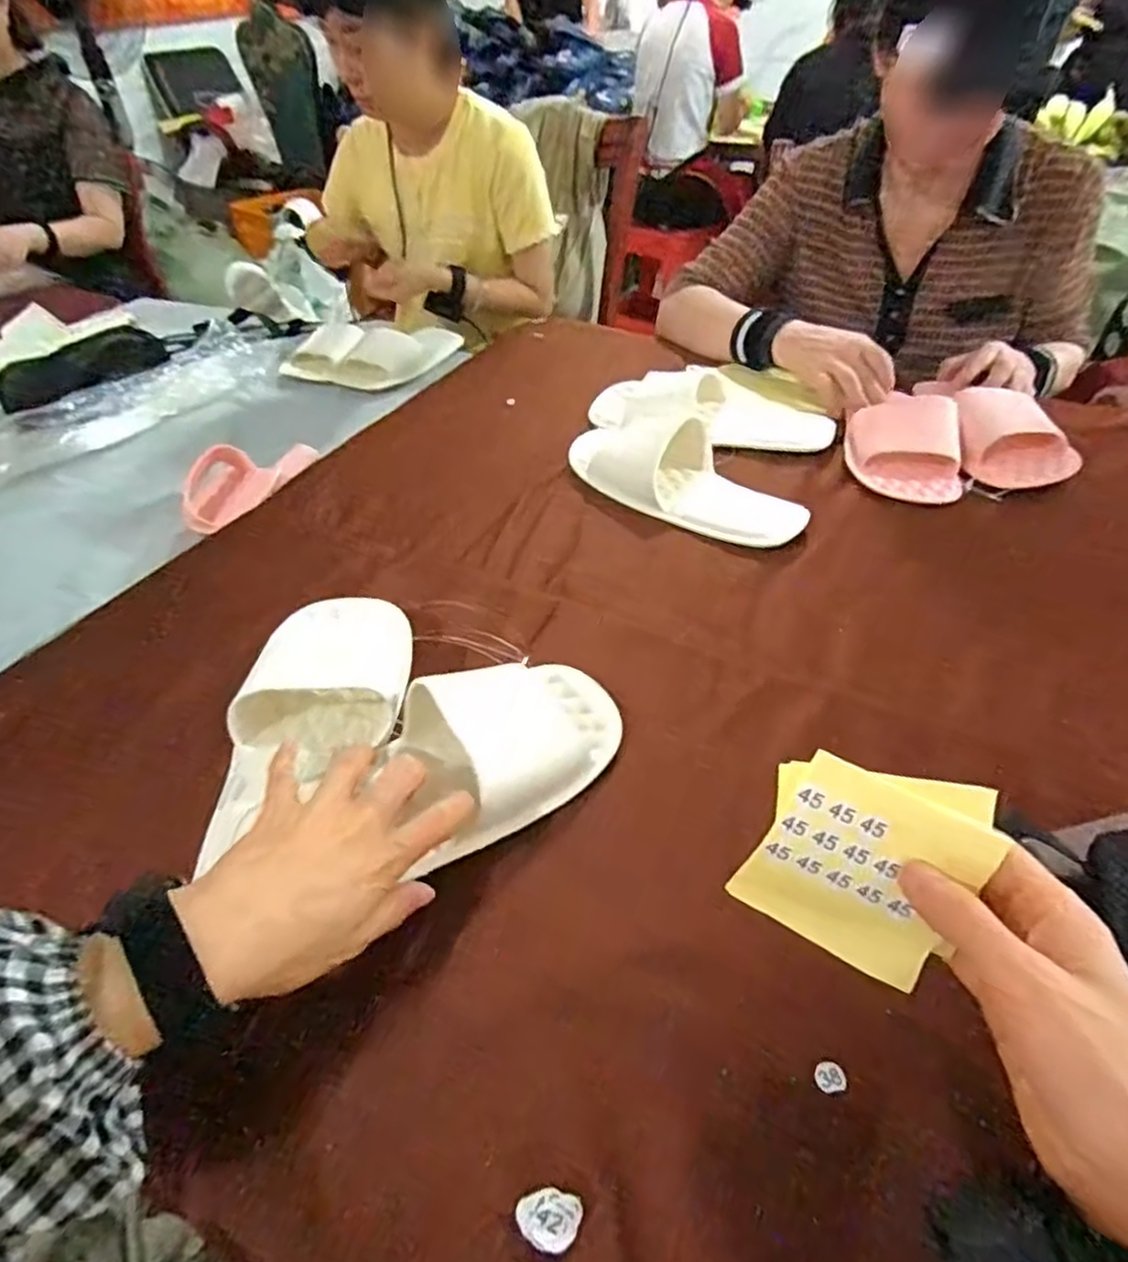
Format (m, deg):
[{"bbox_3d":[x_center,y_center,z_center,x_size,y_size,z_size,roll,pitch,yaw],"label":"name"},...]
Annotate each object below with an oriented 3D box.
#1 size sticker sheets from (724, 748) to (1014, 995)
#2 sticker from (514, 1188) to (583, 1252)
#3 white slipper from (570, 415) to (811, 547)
[{"bbox_3d":[0.127,0.100,0.299,0.086,0.087,0.019,18,20,8],"label":"size sticker sheets"},{"bbox_3d":[-0.006,0.231,0.276,0.024,0.005,0.019,17,57,8],"label":"sticker"},{"bbox_3d":[0.111,-0.155,0.662,0.243,0.058,0.108,24,48,24],"label":"white slipper"}]

